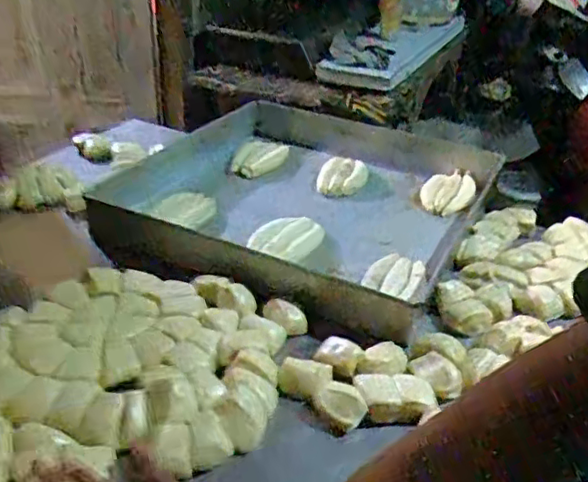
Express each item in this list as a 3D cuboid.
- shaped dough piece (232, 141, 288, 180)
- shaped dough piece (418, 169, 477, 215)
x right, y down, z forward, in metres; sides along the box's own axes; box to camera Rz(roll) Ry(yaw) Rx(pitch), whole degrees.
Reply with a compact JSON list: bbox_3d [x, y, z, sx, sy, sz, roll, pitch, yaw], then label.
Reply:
[{"bbox_3d":[-0.061,-0.135,1.039,0.060,0.034,0.102,27,39,33],"label":"shaped dough piece"},{"bbox_3d":[0.239,-0.077,0.981,0.072,0.033,0.110,16,33,19],"label":"shaped dough piece"}]

